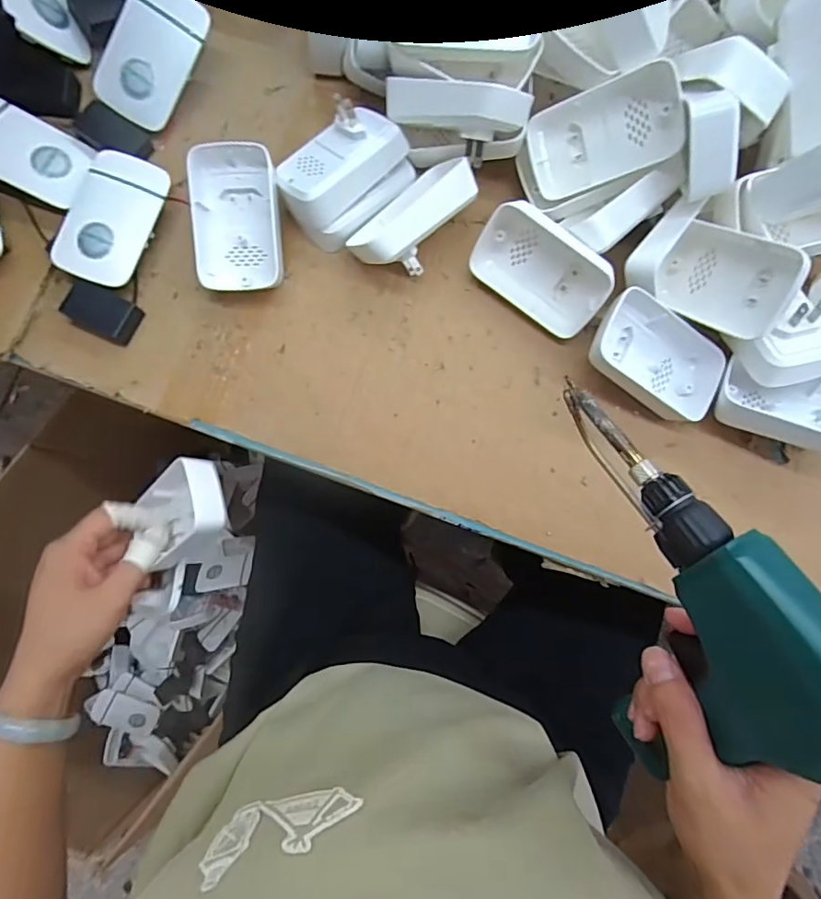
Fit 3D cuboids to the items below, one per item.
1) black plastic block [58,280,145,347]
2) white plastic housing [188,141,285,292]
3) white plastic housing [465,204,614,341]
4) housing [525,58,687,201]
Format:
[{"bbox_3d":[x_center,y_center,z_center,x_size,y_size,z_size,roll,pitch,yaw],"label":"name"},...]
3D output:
[{"bbox_3d":[-0.227,-0.100,0.381,0.050,0.016,0.032,24,82,3],"label":"black plastic block"},{"bbox_3d":[-0.125,-0.165,0.373,0.061,0.027,0.098,-3,100,-15],"label":"white plastic housing"},{"bbox_3d":[0.094,-0.128,0.372,0.096,0.027,0.061,37,127,3],"label":"white plastic housing"},{"bbox_3d":[0.133,-0.217,0.361,0.099,0.026,0.061,-8,116,31],"label":"housing"}]

